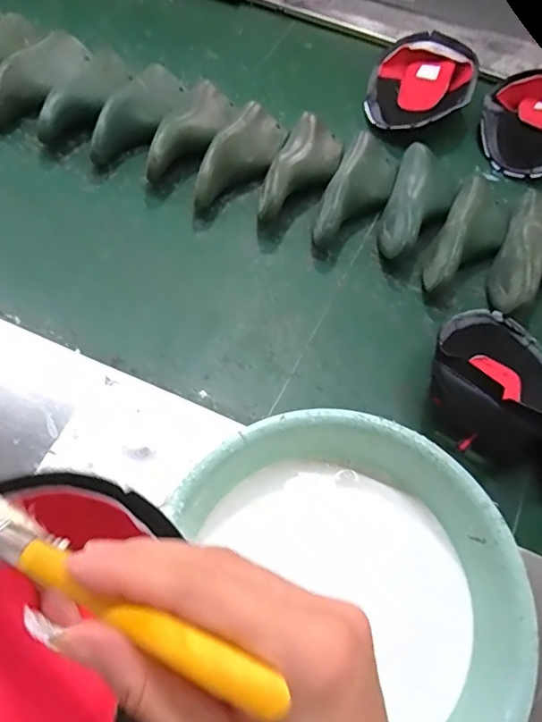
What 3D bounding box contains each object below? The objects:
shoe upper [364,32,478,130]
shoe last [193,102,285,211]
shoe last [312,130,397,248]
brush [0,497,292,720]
[{"bbox_3d":[0.242,-0.444,0.859,0.160,0.076,0.173,13,63,2],"label":"shoe upper"},{"bbox_3d":[-0.038,-0.301,0.778,0.078,0.071,0.199,23,64,7],"label":"shoe last"},{"bbox_3d":[0.124,-0.245,0.760,0.079,0.065,0.214,24,64,7],"label":"shoe last"},{"bbox_3d":[-0.066,0.077,0.183,0.162,0.011,0.022,11,60,33],"label":"brush"}]

